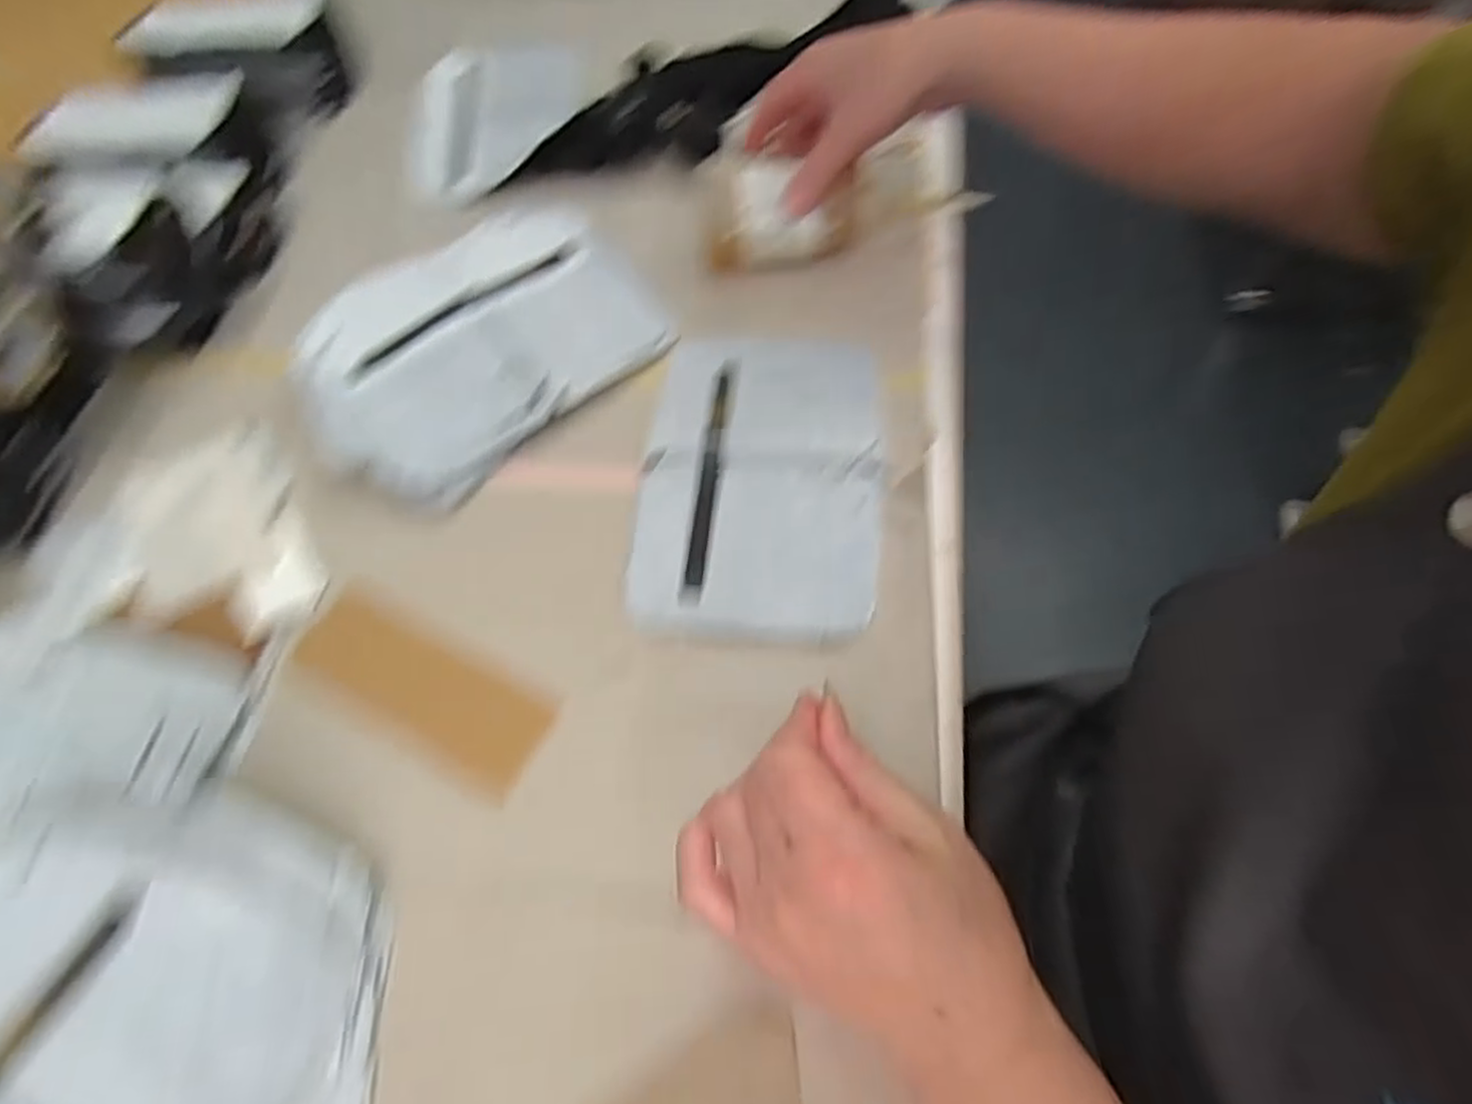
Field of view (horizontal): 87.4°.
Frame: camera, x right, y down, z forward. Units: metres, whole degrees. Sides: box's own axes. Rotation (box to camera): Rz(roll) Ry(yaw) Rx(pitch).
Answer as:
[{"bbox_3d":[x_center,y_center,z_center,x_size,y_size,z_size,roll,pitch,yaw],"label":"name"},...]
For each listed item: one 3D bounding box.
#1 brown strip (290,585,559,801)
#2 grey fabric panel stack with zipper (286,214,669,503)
[{"bbox_3d":[-0.159,0.065,0.381,0.143,0.006,0.053,24,63,18],"label":"brown strip"},{"bbox_3d":[-0.166,-0.131,0.482,0.210,0.034,0.168,-41,64,-19],"label":"grey fabric panel stack with zipper"}]

